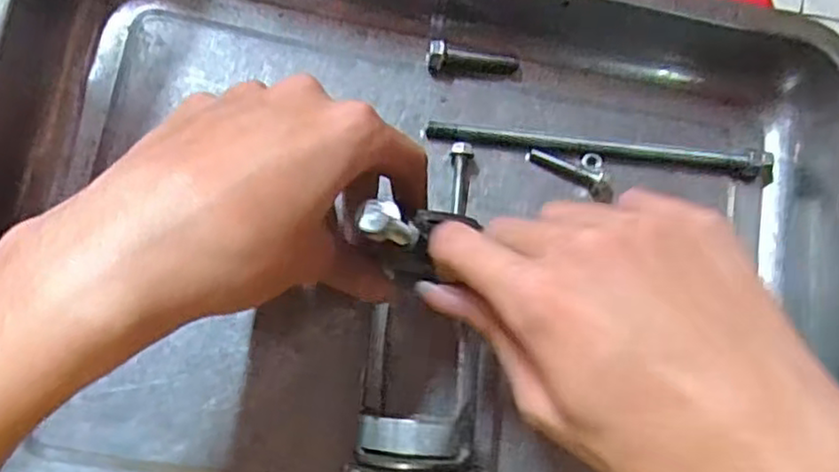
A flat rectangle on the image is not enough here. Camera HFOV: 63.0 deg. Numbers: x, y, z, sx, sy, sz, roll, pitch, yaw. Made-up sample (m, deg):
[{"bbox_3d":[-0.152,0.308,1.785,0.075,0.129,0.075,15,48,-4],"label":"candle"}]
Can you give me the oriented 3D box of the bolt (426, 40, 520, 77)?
[{"bbox_3d":[0.027,-0.085,0.336,0.046,0.012,0.013,5,86,-6],"label":"bolt"}]

